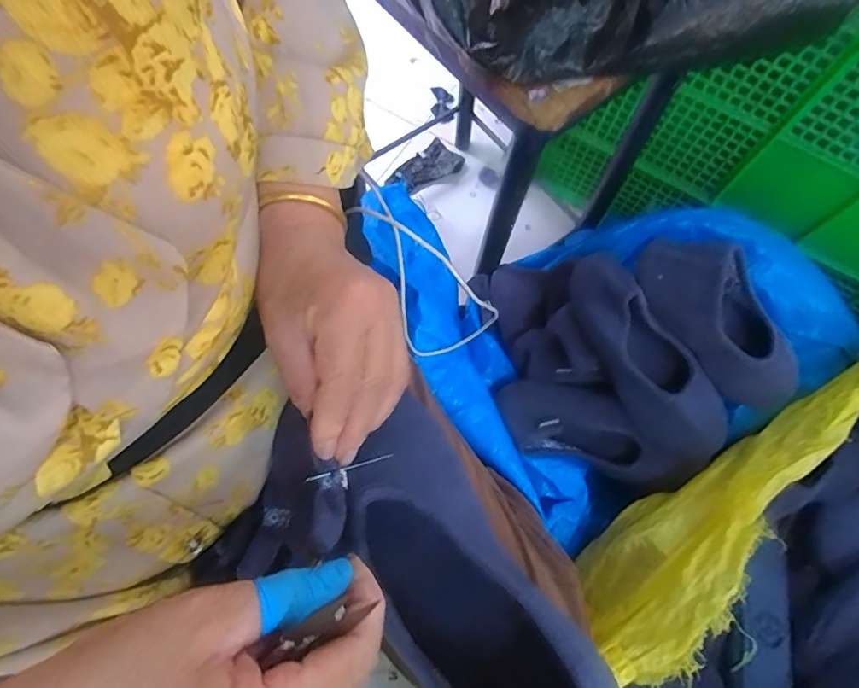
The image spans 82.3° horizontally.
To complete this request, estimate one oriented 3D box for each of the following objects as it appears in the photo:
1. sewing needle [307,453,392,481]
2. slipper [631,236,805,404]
[{"bbox_3d":[-0.044,0.068,0.271,0.049,0.004,0.004,-14,70,-15],"label":"sewing needle"},{"bbox_3d":[0.310,-0.017,0.503,0.251,0.069,0.076,38,69,-22],"label":"slipper"}]

